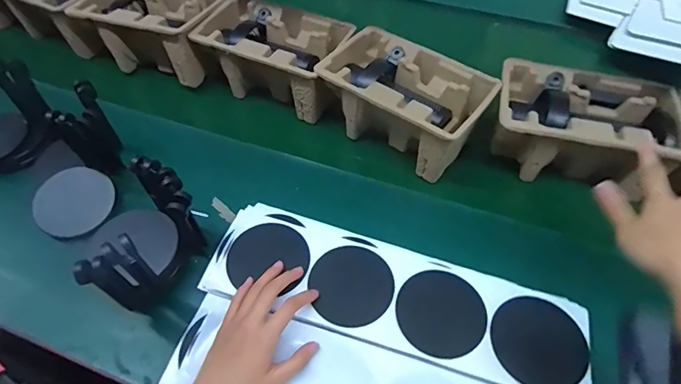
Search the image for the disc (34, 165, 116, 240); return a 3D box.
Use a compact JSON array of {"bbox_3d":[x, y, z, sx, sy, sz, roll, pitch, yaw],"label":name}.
[{"bbox_3d":[-0.341,0.012,0.539,0.085,0.011,0.093,-5,69,-21],"label":"disc"}]

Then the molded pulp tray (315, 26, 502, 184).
[{"bbox_3d":[0.089,-0.125,0.622,0.227,0.121,0.142,33,57,20],"label":"molded pulp tray"}]

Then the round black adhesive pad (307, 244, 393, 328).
[{"bbox_3d":[0.013,0.102,0.466,0.086,0.009,0.091,2,52,-2],"label":"round black adhesive pad"}]

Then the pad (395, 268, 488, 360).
[{"bbox_3d":[0.108,0.129,0.450,0.090,0.011,0.090,2,52,-2],"label":"pad"}]

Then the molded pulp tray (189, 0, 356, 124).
[{"bbox_3d":[-0.101,-0.212,0.684,0.230,0.111,0.142,24,54,14],"label":"molded pulp tray"}]

